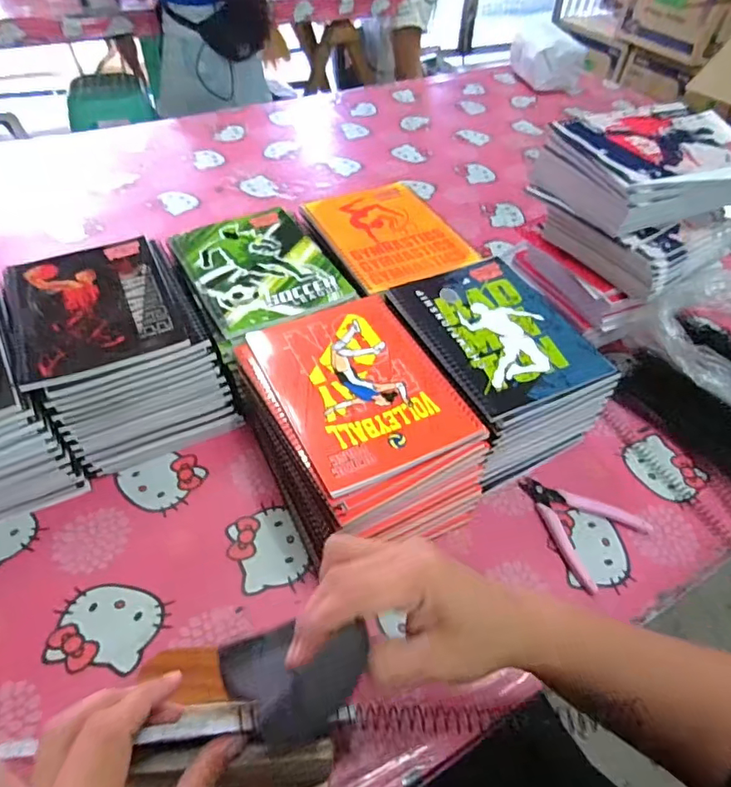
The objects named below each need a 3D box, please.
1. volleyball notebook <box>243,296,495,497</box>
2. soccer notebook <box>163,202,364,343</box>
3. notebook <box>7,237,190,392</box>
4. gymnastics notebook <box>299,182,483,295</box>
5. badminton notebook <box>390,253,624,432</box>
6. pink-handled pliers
[{"bbox_3d":[-0.004,-0.013,0.478,0.154,0.007,0.202,-21,53,-19],"label":"volleyball notebook"},{"bbox_3d":[-0.122,-0.146,0.585,0.151,0.007,0.200,-23,54,-20],"label":"soccer notebook"},{"bbox_3d":[-0.281,-0.093,0.528,0.146,0.009,0.196,-21,53,-19],"label":"notebook"},{"bbox_3d":[0.026,-0.204,0.639,0.158,0.006,0.204,-19,53,-18],"label":"gymnastics notebook"},{"bbox_3d":[0.133,-0.064,0.531,0.153,0.016,0.202,-21,53,-19],"label":"badminton notebook"},{"bbox_3d":[0.228,0.126,0.512,0.099,0.011,0.120,-13,51,-13],"label":"pink-handled pliers"}]

